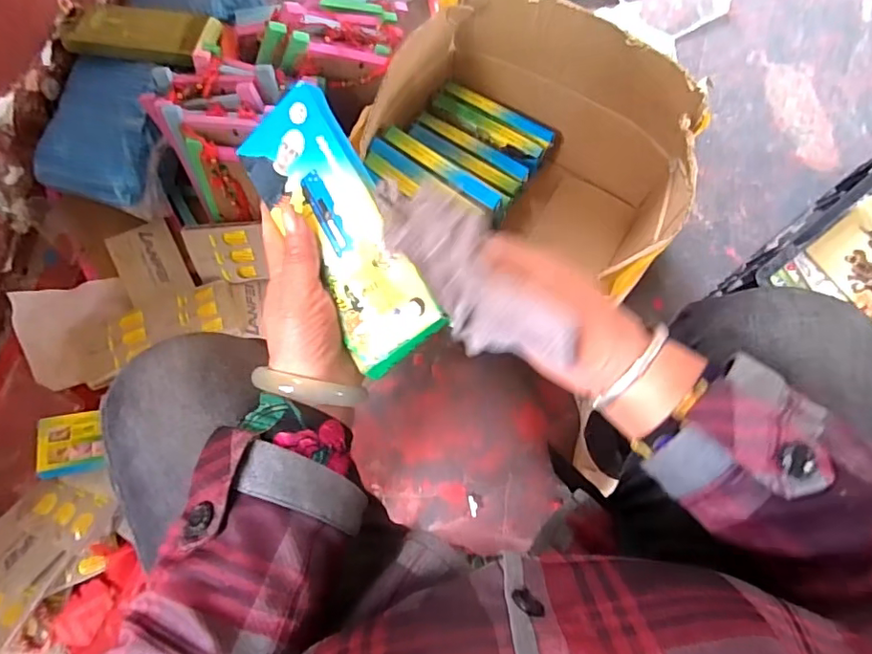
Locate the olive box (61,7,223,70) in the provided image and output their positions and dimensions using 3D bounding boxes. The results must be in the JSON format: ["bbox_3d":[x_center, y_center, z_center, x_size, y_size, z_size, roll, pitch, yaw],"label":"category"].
[{"bbox_3d":[-0.408,-0.405,0.767,0.211,0.038,0.078,9,79,1],"label":"olive box"}]

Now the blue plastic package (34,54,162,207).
[{"bbox_3d":[-0.459,-0.275,0.757,0.172,0.051,0.211,11,79,1],"label":"blue plastic package"}]

